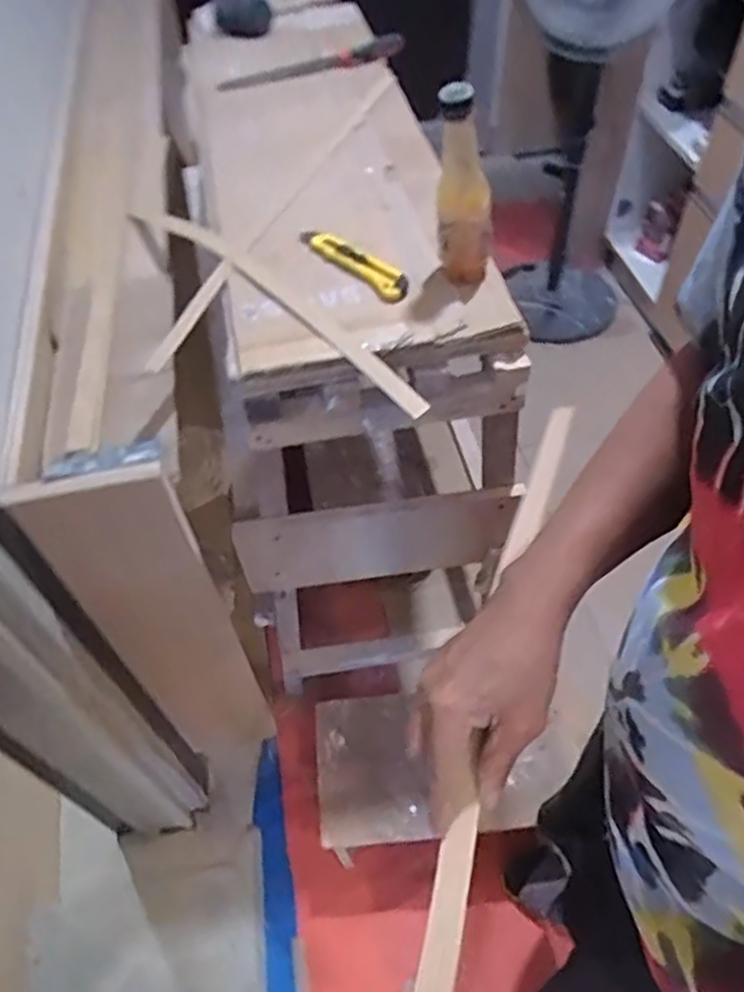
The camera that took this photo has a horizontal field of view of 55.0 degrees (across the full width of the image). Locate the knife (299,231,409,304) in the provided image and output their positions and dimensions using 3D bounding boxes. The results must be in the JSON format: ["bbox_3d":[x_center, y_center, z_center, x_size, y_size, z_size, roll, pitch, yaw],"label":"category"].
[{"bbox_3d":[-0.024,-0.273,0.829,0.033,0.024,0.185,-35,58,-22],"label":"knife"}]

